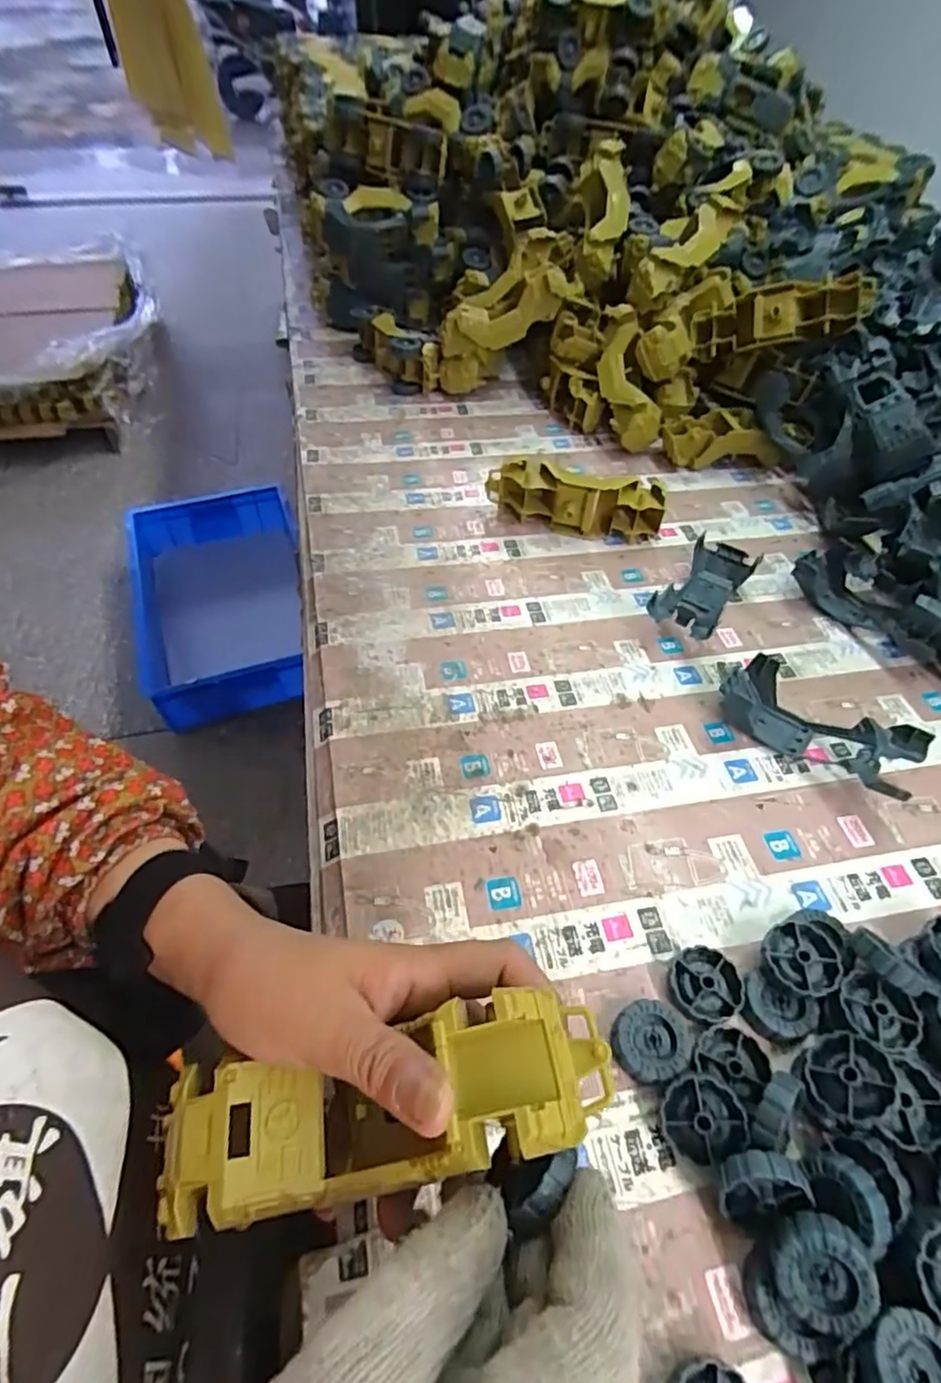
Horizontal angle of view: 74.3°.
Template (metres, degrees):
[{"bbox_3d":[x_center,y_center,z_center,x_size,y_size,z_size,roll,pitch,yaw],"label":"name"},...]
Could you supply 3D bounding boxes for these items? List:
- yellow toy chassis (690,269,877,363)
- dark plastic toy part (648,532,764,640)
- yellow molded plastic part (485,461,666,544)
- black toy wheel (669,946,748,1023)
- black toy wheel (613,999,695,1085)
[{"bbox_3d":[0.335,-0.409,0.677,0.175,0.055,0.035,2,45,27],"label":"yellow toy chassis"},{"bbox_3d":[0.208,-0.090,0.556,0.055,0.034,0.129,29,54,22],"label":"dark plastic toy part"},{"bbox_3d":[0.102,-0.190,0.619,0.173,0.058,0.036,11,49,7],"label":"yellow molded plastic part"},{"bbox_3d":[0.131,0.163,0.347,0.038,0.010,0.039,1,49,-1],"label":"black toy wheel"},{"bbox_3d":[0.097,0.185,0.330,0.037,0.012,0.041,29,54,21],"label":"black toy wheel"}]

